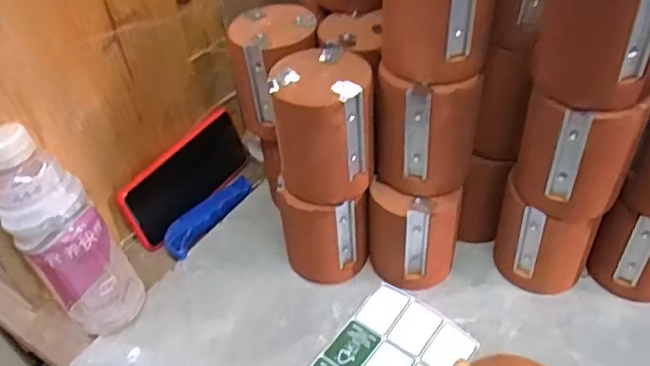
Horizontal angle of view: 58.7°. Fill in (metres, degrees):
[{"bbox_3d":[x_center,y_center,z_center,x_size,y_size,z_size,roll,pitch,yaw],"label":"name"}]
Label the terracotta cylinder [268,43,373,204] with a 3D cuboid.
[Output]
[{"bbox_3d":[-0.001,-0.047,0.468,0.074,0.102,0.075,-7,44,-1],"label":"terracotta cylinder"}]

